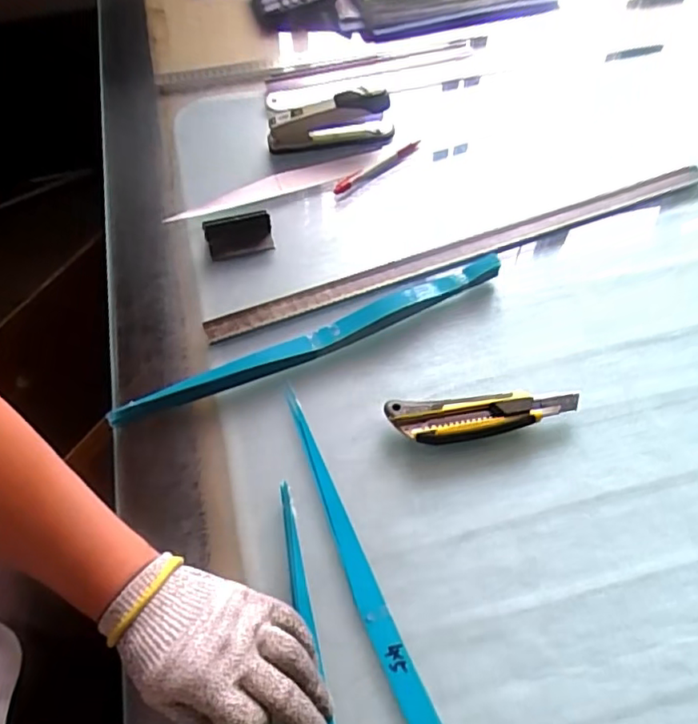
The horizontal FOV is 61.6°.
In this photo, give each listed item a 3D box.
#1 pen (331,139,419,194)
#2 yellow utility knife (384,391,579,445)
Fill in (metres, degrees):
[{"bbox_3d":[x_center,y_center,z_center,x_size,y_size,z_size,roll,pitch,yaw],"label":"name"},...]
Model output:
[{"bbox_3d":[0.033,-0.223,0.671,0.121,0.011,0.018,-36,65,-20],"label":"pen"},{"bbox_3d":[0.116,0.048,0.504,0.164,0.030,0.039,-5,59,-3],"label":"yellow utility knife"}]

